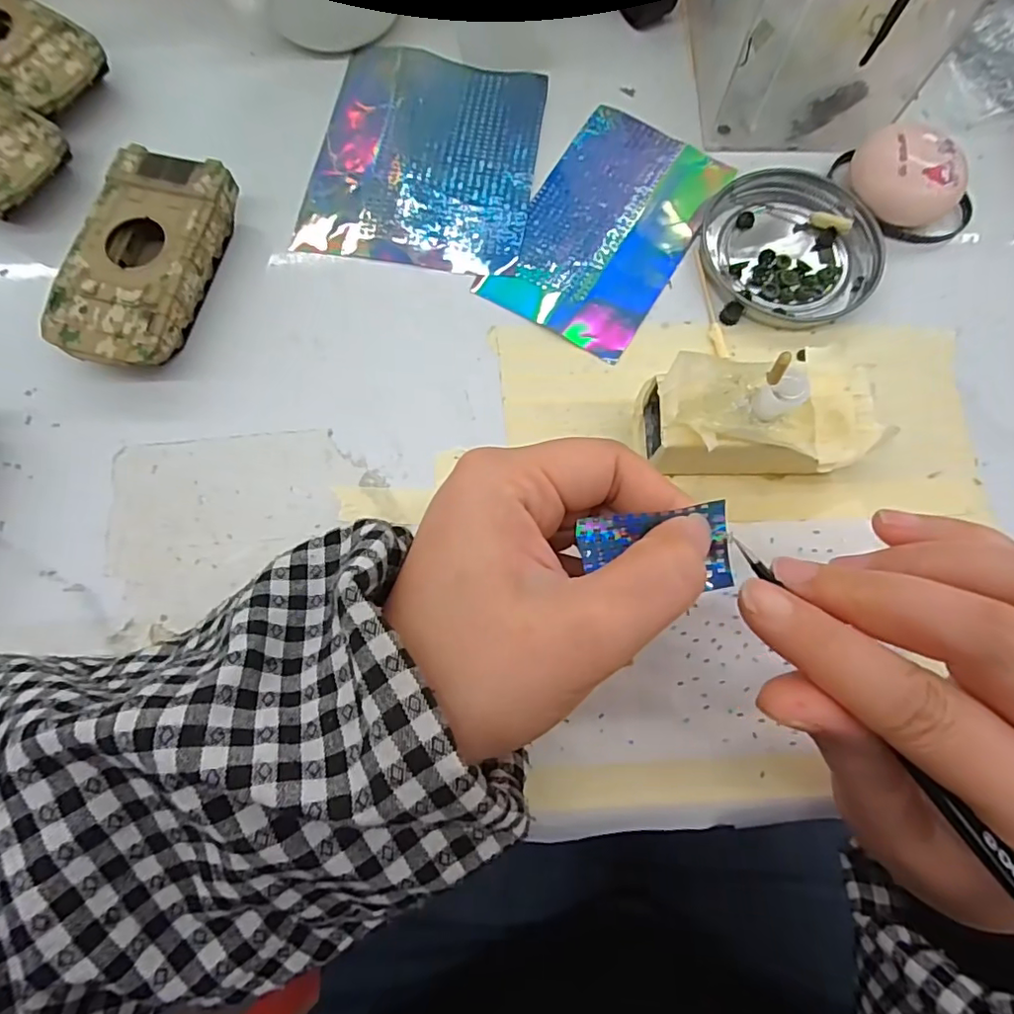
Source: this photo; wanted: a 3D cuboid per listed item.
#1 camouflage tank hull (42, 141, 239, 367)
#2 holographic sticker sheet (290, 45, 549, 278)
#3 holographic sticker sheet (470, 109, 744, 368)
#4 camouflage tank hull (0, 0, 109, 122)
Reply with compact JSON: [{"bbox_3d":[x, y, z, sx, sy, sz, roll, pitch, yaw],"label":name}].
[{"bbox_3d":[-0.154,-0.103,0.245,0.050,0.025,0.094,14,77,4],"label":"camouflage tank hull"},{"bbox_3d":[-0.038,-0.171,0.276,0.103,0.004,0.124,9,75,2],"label":"holographic sticker sheet"},{"bbox_3d":[0.047,-0.131,0.262,0.074,0.004,0.123,29,78,8],"label":"holographic sticker sheet"},{"bbox_3d":[-0.240,-0.219,0.273,0.091,0.024,0.050,27,78,7],"label":"camouflage tank hull"}]

